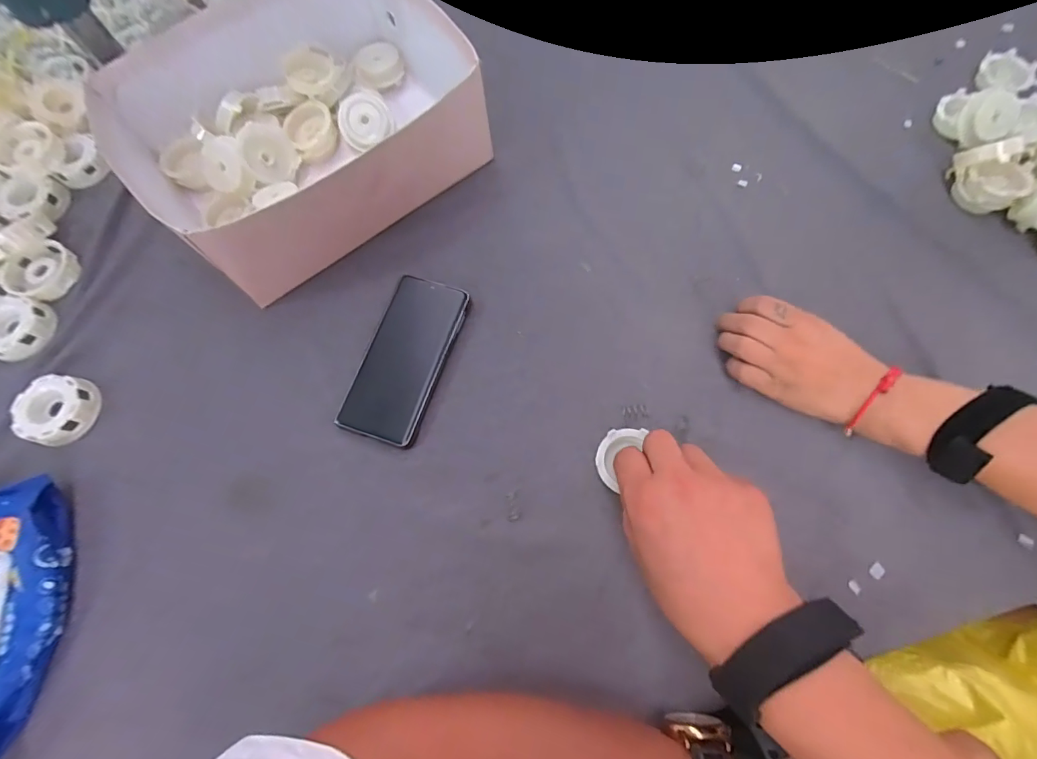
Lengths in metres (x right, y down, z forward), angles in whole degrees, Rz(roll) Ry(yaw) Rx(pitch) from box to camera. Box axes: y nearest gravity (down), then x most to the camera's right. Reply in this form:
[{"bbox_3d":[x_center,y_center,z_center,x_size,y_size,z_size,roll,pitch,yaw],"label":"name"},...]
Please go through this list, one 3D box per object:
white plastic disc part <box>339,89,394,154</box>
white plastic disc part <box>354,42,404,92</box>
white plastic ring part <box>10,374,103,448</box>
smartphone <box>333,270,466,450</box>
[{"bbox_3d":[-0.168,-0.285,0.494,0.057,0.021,0.058,-2,107,-7],"label":"white plastic disc part"},{"bbox_3d":[-0.163,-0.365,0.527,0.056,0.023,0.057,-1,72,2],"label":"white plastic disc part"},{"bbox_3d":[-0.417,0.027,0.404,0.061,0.022,0.061,10,72,6],"label":"white plastic ring part"},{"bbox_3d":[-0.103,-0.020,0.413,0.071,0.011,0.156,17,73,8],"label":"smartphone"}]

